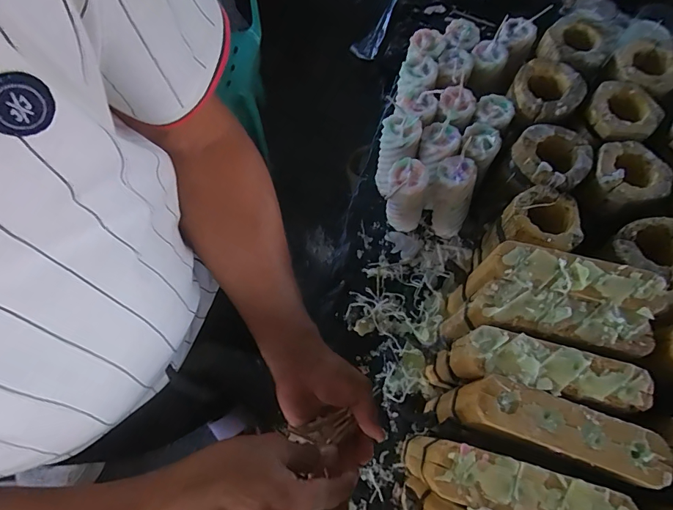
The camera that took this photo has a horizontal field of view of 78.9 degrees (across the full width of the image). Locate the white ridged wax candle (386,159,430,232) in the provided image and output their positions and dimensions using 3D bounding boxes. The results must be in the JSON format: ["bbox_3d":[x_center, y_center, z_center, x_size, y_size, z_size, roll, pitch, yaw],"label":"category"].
[{"bbox_3d":[0.099,-0.081,0.592,0.054,0.136,0.052,0,69,0],"label":"white ridged wax candle"}]

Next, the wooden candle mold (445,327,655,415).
[{"bbox_3d":[0.201,0.112,0.396,0.169,0.058,0.050,14,70,5],"label":"wooden candle mold"}]

